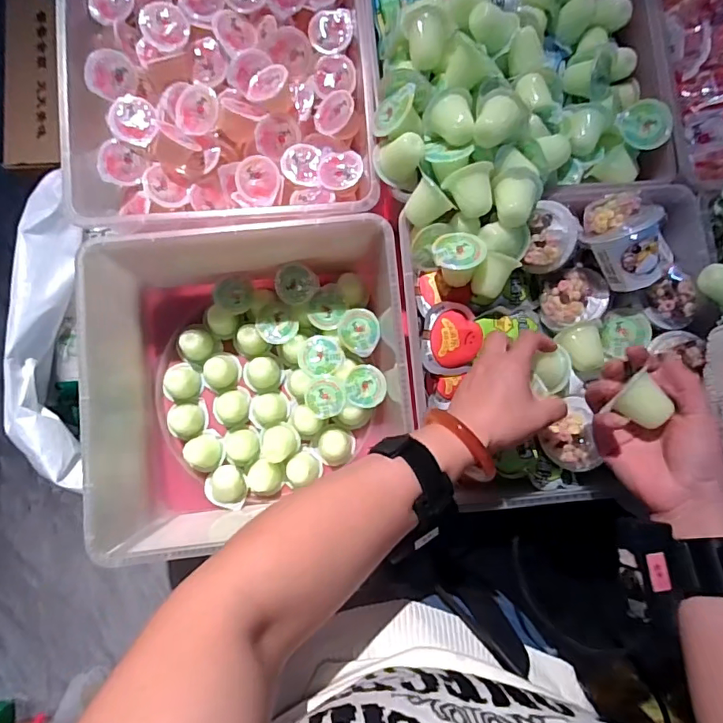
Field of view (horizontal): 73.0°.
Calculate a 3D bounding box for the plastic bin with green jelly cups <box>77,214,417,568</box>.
[{"bbox_3d":[-0.108,0.021,0.525,0.296,0.150,0.288,-6,85,-3],"label":"plastic bin with green jelly cups"}]

